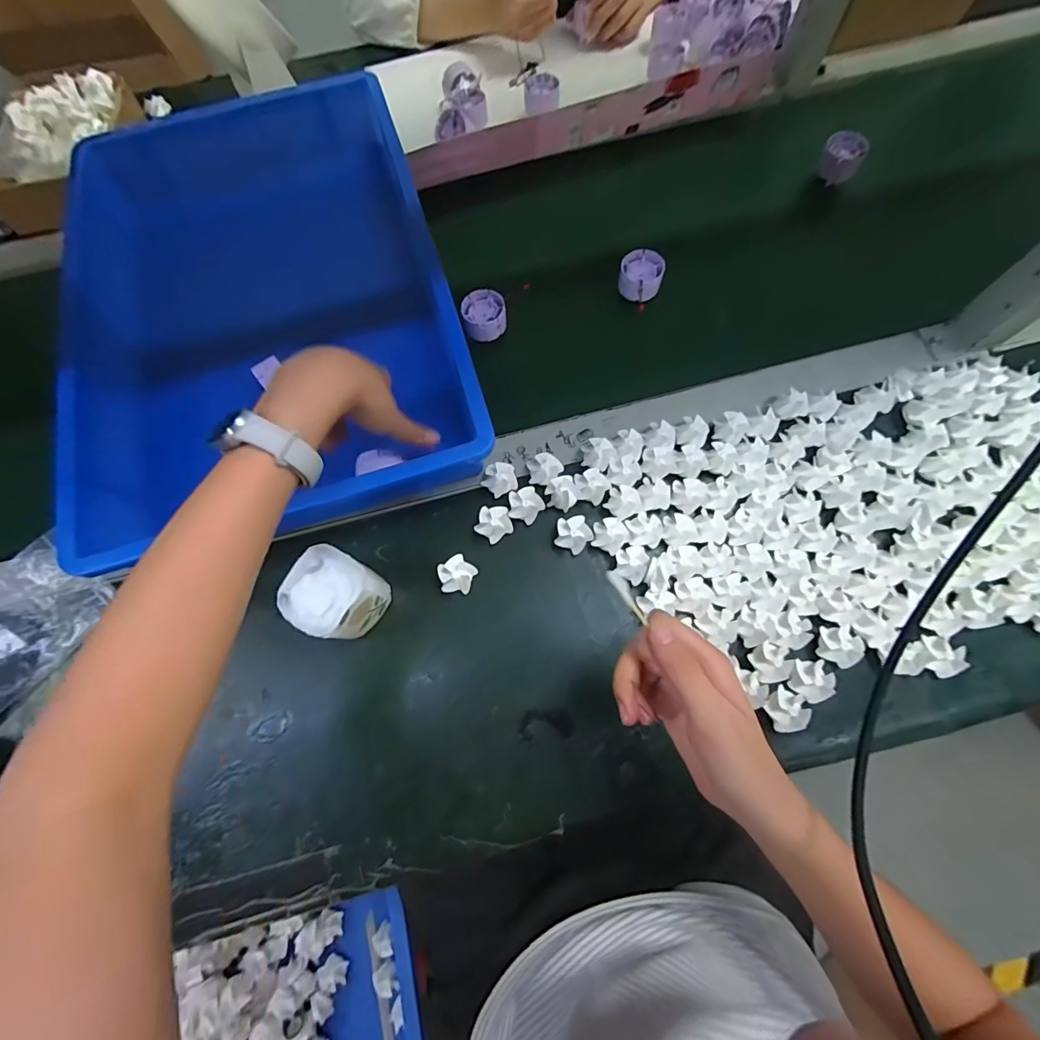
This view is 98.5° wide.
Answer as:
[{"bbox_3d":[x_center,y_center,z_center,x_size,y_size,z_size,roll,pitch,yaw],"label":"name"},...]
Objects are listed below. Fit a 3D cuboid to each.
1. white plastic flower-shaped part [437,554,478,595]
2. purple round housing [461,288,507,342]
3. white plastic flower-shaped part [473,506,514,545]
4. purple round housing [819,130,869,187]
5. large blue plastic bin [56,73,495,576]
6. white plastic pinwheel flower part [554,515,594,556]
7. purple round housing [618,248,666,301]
[{"bbox_3d":[-0.059,0.050,0.409,0.032,0.015,0.034,-1,72,2],"label":"white plastic flower-shaped part"},{"bbox_3d":[-0.039,-0.224,0.488,0.045,0.021,0.049,-1,72,2],"label":"purple round housing"},{"bbox_3d":[-0.025,0.003,0.422,0.033,0.014,0.032,-1,72,2],"label":"white plastic flower-shaped part"},{"bbox_3d":[0.388,-0.436,0.542,0.045,0.038,0.045,-1,72,2],"label":"purple round housing"},{"bbox_3d":[-0.272,-0.219,0.555,0.372,0.221,0.534,-17,72,-3],"label":"large blue plastic bin"},{"bbox_3d":[0.050,0.011,0.416,0.034,0.016,0.034,-1,72,2],"label":"white plastic pinwheel flower part"},{"bbox_3d":[0.132,-0.267,0.493,0.046,0.023,0.057,13,73,7],"label":"purple round housing"}]

